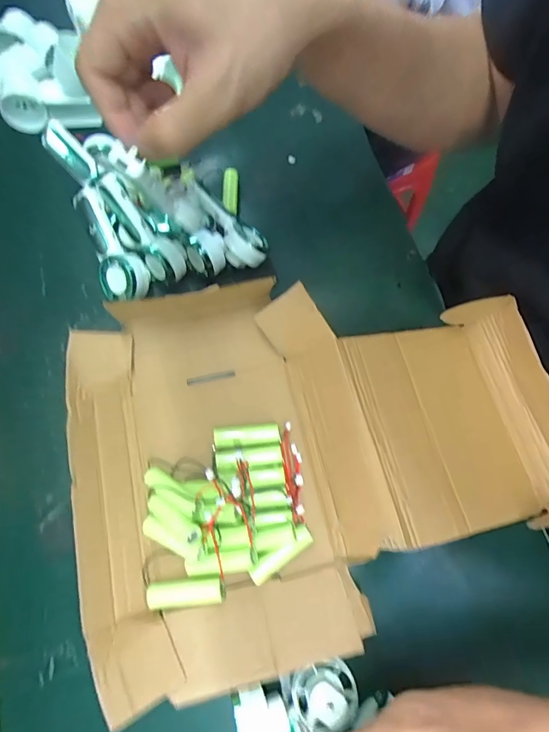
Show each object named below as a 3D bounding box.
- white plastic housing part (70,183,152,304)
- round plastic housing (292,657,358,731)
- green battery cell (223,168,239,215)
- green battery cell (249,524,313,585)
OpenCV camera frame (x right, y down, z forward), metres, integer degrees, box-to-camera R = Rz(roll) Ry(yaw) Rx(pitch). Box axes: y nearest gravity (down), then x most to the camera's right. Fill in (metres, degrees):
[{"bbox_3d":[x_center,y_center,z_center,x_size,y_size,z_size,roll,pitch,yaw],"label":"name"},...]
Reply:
[{"bbox_3d":[-0.136,-0.097,0.333,0.038,0.020,0.094,-26,96,-10],"label":"white plastic housing part"},{"bbox_3d":[0.032,0.205,0.251,0.040,0.023,0.038,0,72,-1],"label":"round plastic housing"},{"bbox_3d":[-0.041,-0.165,0.379,0.012,0.010,0.044,2,87,-1],"label":"green battery cell"},{"bbox_3d":[0.004,0.130,0.281,0.049,0.012,0.014,-34,76,-12],"label":"green battery cell"}]

